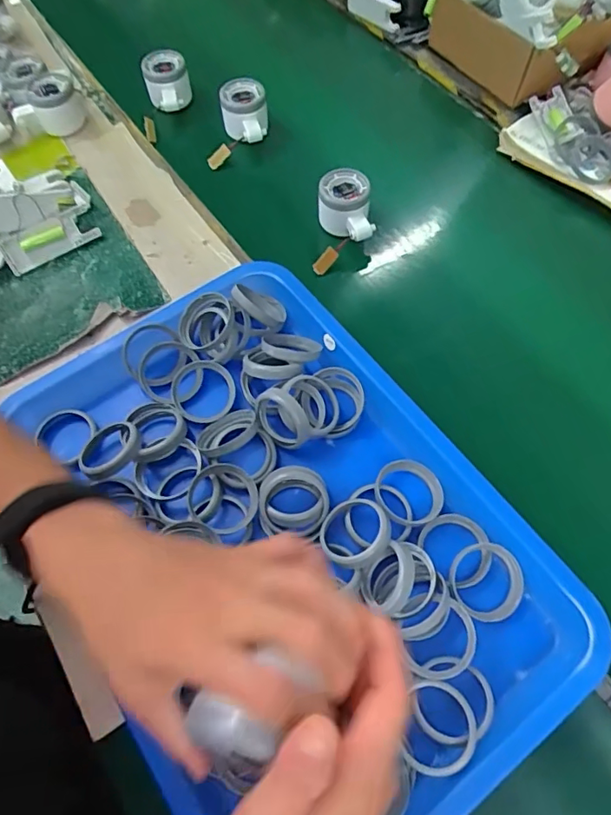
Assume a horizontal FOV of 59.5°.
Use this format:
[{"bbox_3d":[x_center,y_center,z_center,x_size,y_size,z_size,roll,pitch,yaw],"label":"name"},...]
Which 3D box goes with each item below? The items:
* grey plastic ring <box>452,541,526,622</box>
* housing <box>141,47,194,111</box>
[{"bbox_3d":[0.148,0.139,0.427,0.059,0.014,0.057,-10,63,-5],"label":"grey plastic ring"},{"bbox_3d":[-0.186,-0.440,0.720,0.057,0.055,0.060,0,63,0],"label":"housing"}]

